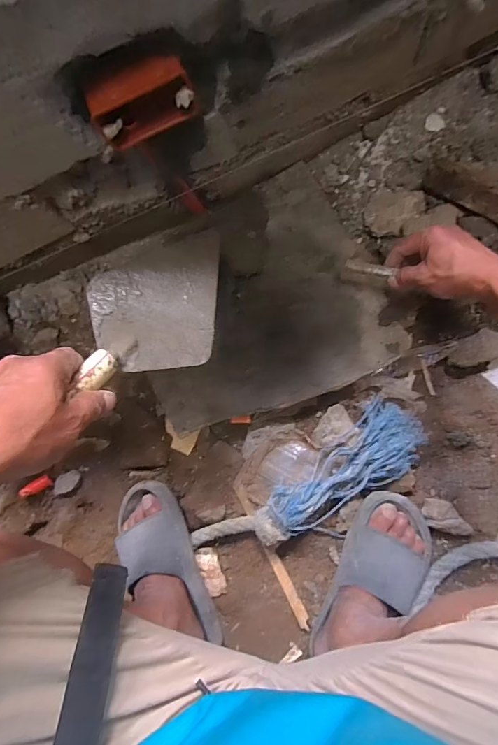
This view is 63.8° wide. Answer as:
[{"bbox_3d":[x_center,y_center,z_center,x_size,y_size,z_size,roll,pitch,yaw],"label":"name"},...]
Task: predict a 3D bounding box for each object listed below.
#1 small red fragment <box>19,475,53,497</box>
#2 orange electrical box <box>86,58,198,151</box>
[{"bbox_3d":[-0.364,0.194,0.684,0.014,0.052,0.021,-29,85,50],"label":"small red fragment"},{"bbox_3d":[-0.109,-0.281,0.420,0.101,0.060,0.039,-18,88,5],"label":"orange electrical box"}]

